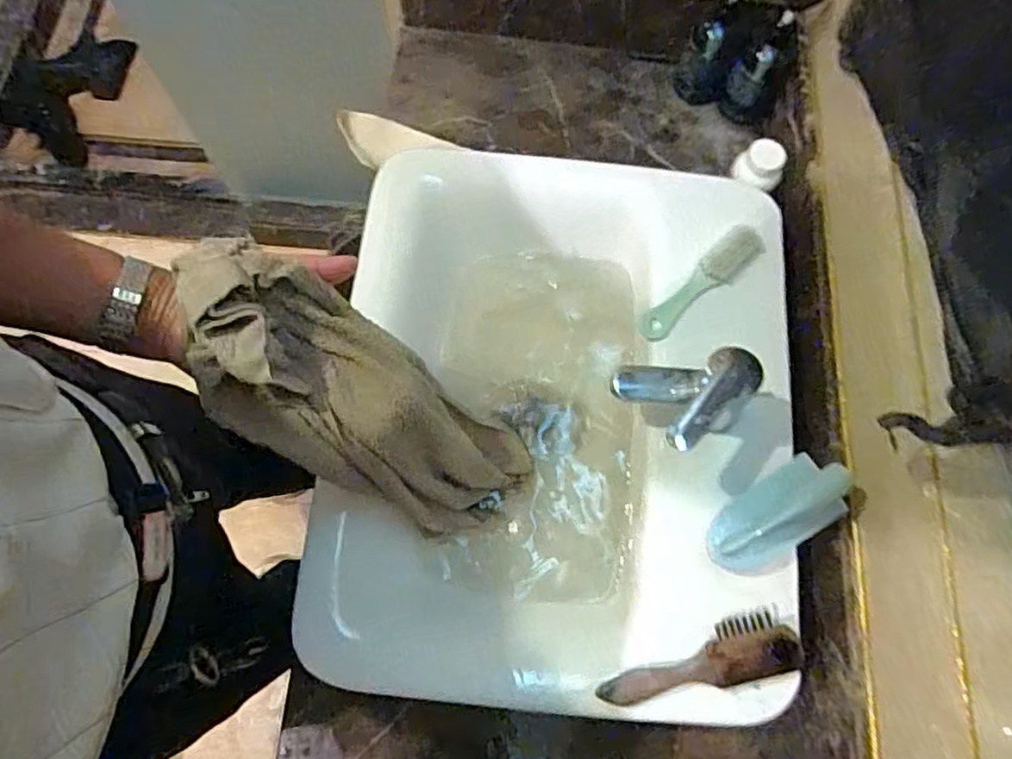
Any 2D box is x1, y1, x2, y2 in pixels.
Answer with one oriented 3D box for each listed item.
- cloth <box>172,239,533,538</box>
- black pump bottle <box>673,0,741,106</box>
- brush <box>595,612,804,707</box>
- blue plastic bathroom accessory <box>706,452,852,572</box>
[{"bbox_3d":[-0.098,0.036,0.514,0.061,0.352,0.126,8,66,42],"label":"cloth"},{"bbox_3d":[0.269,-0.436,0.814,0.073,0.156,0.065,27,73,7],"label":"black pump bottle"},{"bbox_3d":[0.161,0.234,0.534,0.166,0.025,0.050,-9,72,-5],"label":"brush"},{"bbox_3d":[0.234,0.118,0.547,0.126,0.050,0.058,-36,76,1],"label":"blue plastic bathroom accessory"}]

